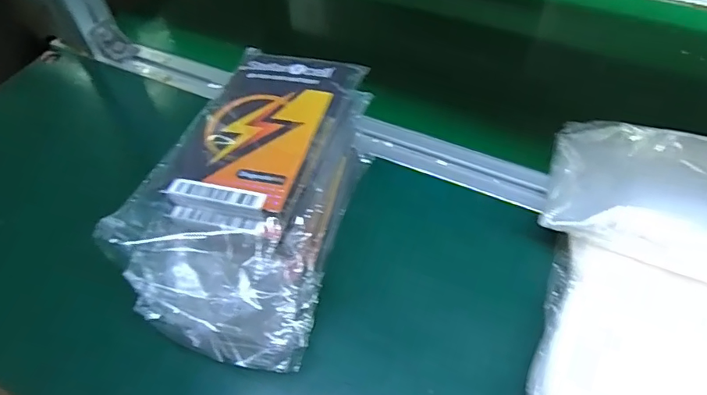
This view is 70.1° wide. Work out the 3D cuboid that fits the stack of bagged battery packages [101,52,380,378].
[{"bbox_3d":[-0.064,0.000,0.354,0.100,0.106,0.187,12,54,13],"label":"stack of bagged battery packages"}]

